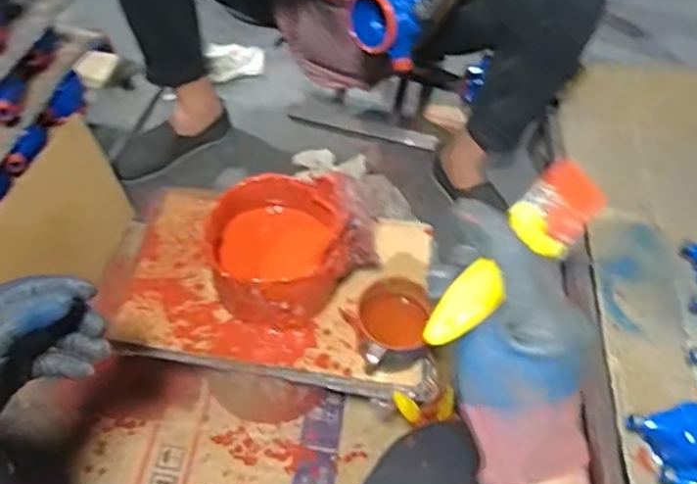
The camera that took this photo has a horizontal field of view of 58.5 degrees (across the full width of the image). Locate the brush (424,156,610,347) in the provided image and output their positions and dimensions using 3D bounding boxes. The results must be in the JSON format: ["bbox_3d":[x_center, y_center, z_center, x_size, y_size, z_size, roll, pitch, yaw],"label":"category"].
[{"bbox_3d":[0.097,0.001,0.353,0.039,0.016,0.177,38,50,22],"label":"brush"}]

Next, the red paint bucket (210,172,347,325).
[{"bbox_3d":[-0.093,0.012,0.783,0.152,0.112,0.169,-8,54,-12],"label":"red paint bucket"}]

